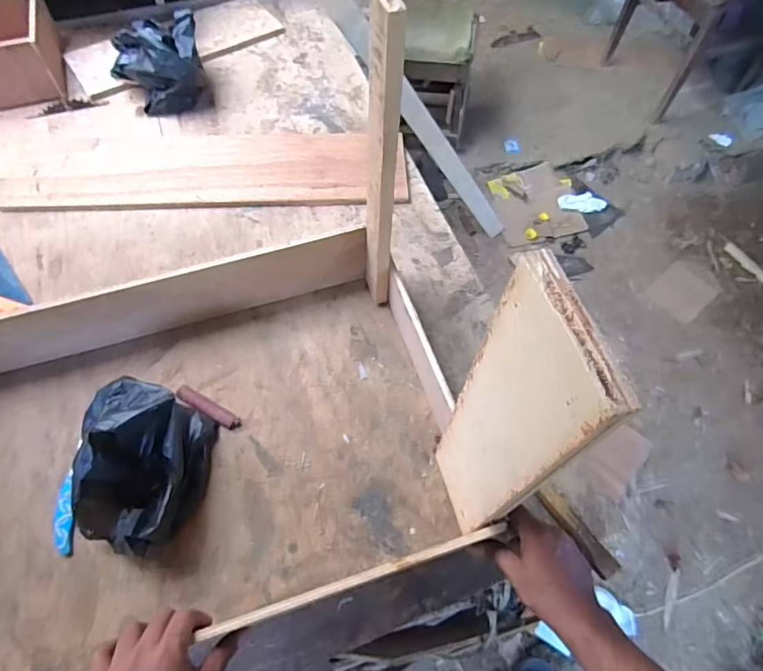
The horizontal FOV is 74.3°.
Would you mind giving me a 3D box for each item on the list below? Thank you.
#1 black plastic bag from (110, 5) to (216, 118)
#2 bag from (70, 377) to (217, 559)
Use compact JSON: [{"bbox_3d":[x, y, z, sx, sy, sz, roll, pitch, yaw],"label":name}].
[{"bbox_3d":[-0.449,-0.545,1.010,0.179,0.122,0.138,-15,59,-8],"label":"black plastic bag"},{"bbox_3d":[-0.317,0.162,0.642,0.148,0.122,0.208,0,58,1],"label":"bag"}]

